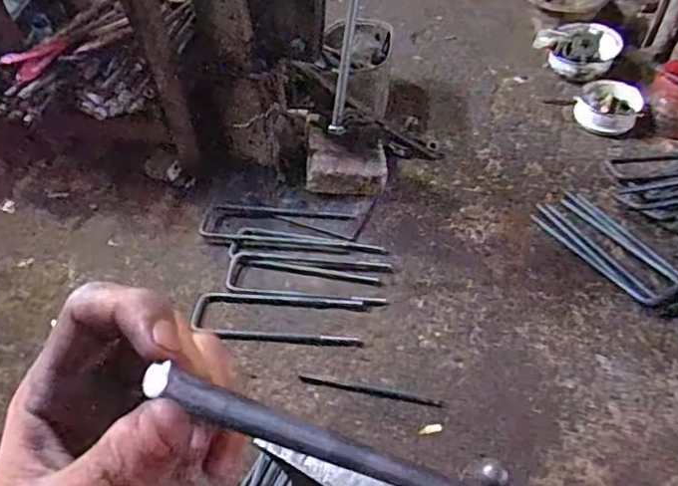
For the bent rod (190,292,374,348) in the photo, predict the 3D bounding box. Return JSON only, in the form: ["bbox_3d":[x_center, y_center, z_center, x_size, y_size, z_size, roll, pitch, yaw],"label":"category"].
[{"bbox_3d":[-0.125,0.156,1.205,0.374,0.018,0.131,3,46,6],"label":"bent rod"}]

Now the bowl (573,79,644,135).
[{"bbox_3d":[0.785,-0.398,1.653,0.167,0.104,0.167,-3,46,3],"label":"bowl"}]

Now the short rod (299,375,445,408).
[{"bbox_3d":[0.060,0.285,1.086,0.275,0.009,0.016,7,47,12],"label":"short rod"}]

